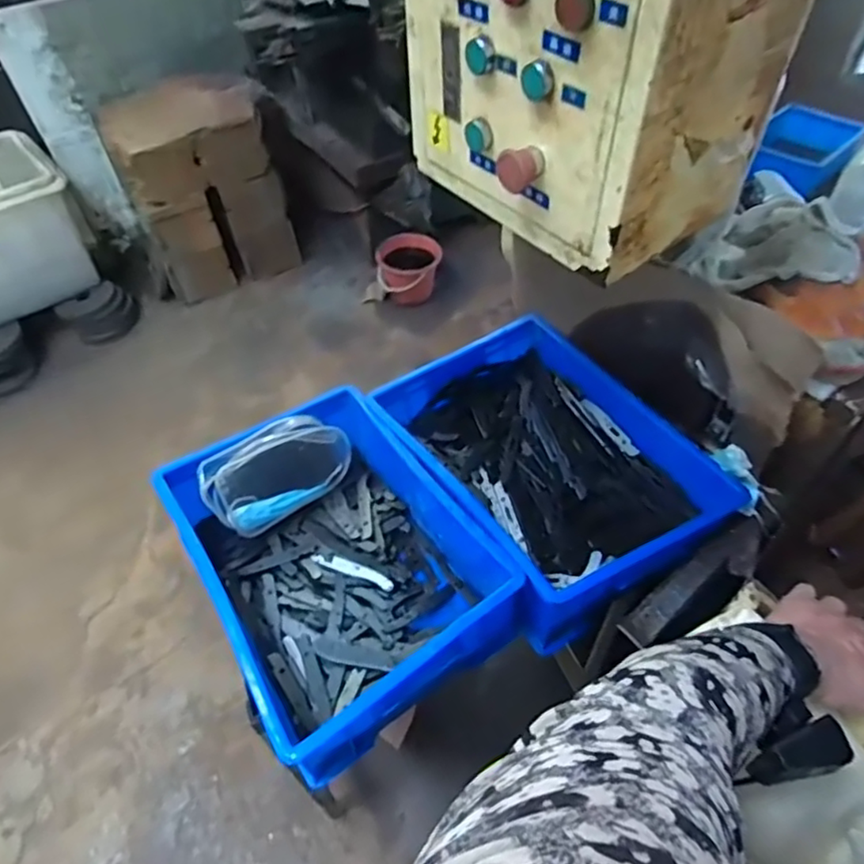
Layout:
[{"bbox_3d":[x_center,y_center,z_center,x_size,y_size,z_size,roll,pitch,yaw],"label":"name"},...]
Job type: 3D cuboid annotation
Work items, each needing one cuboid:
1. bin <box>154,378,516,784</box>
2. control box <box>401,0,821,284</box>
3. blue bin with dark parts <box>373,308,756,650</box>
[{"bbox_3d":[-0.124,0.146,0.772,0.294,0.133,0.402,-31,56,-21],"label":"bin"},{"bbox_3d":[0.143,-0.345,0.550,0.234,0.290,0.298,-27,55,-19],"label":"control box"},{"bbox_3d":[0.143,0.028,0.844,0.295,0.105,0.421,-27,55,-19],"label":"blue bin with dark parts"}]

